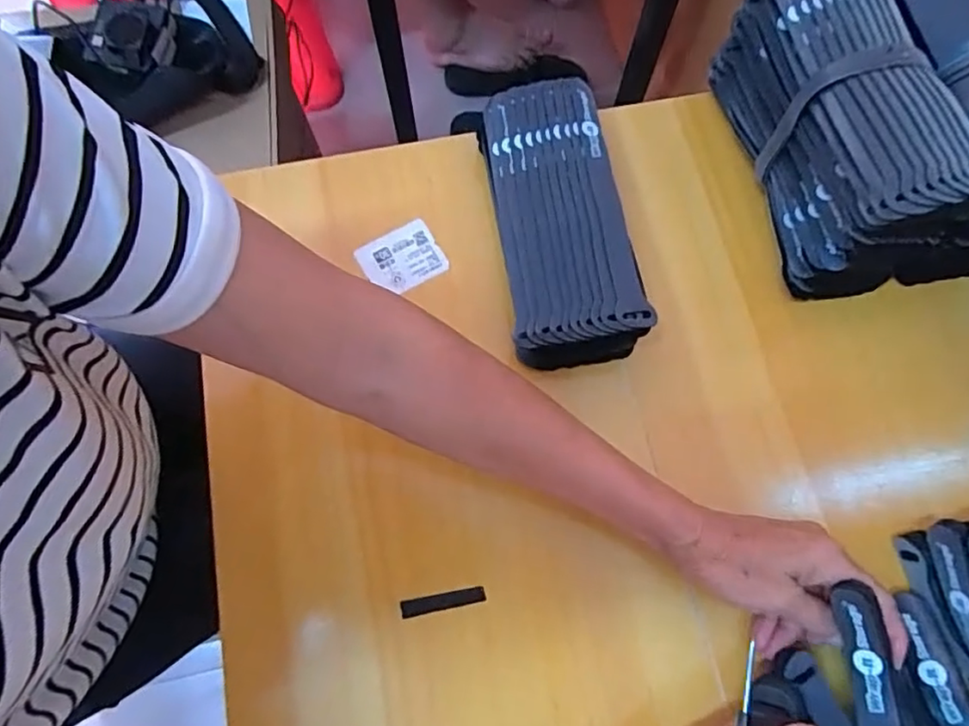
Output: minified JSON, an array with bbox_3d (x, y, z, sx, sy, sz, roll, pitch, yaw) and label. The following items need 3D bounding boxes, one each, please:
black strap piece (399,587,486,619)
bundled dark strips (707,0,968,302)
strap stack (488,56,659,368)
[{"bbox_3d":[-0.027,0.153,0.376,0.054,0.005,0.010,-12,73,-3],"label":"black strap piece"},{"bbox_3d":[0.281,-0.173,0.399,0.165,0.115,0.204,-10,73,-2],"label":"bundled dark strips"},{"bbox_3d":[0.052,-0.105,0.420,0.089,0.042,0.209,-8,73,-2],"label":"strap stack"}]

